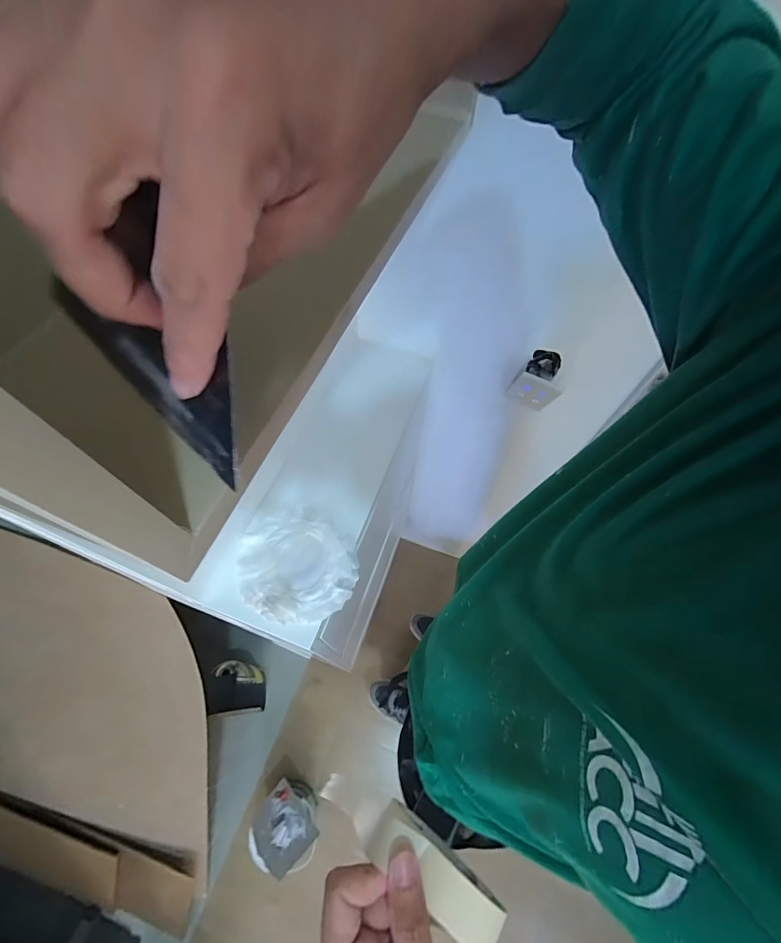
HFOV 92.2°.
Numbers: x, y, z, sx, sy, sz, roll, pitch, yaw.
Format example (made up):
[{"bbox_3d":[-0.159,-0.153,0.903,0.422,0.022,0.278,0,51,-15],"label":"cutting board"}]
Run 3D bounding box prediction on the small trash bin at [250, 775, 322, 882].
[{"bbox_3d":[-0.318,1.098,1.170,0.202,0.193,0.171,38,66,17],"label":"small trash bin"}]

